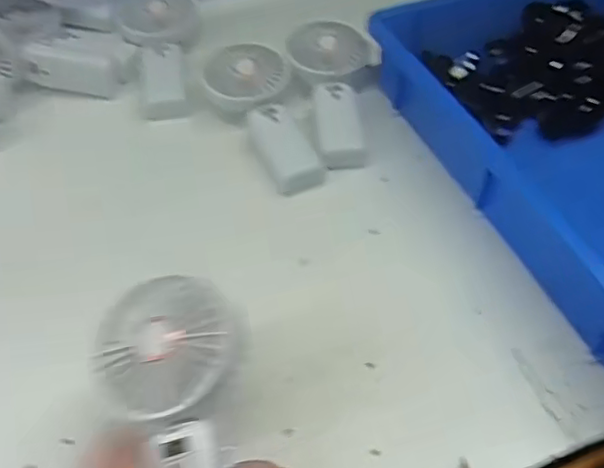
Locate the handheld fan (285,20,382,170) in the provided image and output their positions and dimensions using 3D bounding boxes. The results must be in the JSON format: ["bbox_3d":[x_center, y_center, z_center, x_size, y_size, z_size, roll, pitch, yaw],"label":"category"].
[{"bbox_3d":[0.028,-0.141,0.609,0.095,0.044,0.185,3,50,4],"label":"handheld fan"}]

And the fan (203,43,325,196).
[{"bbox_3d":[-0.031,-0.109,0.594,0.078,0.033,0.168,-20,64,-14],"label":"fan"}]

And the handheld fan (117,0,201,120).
[{"bbox_3d":[-0.154,-0.201,0.676,0.088,0.031,0.165,-9,63,-5],"label":"handheld fan"}]

